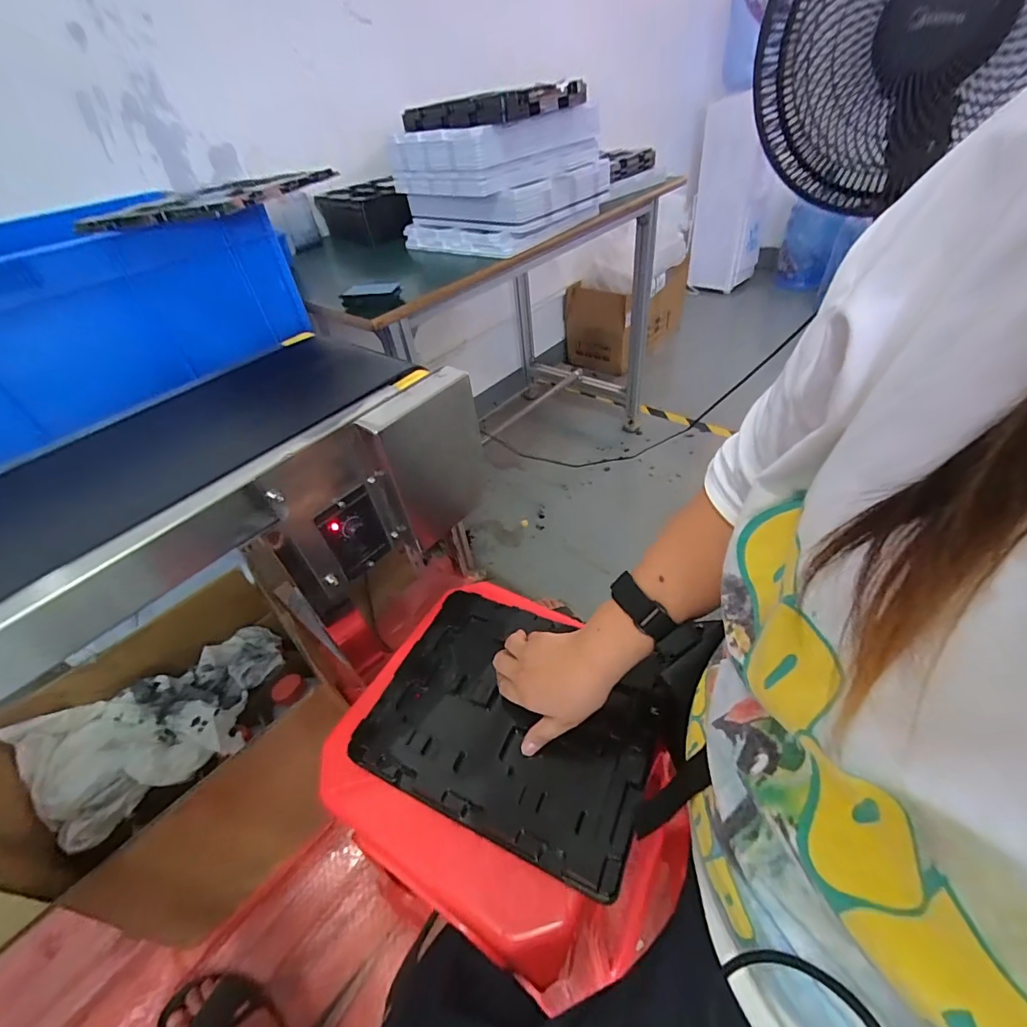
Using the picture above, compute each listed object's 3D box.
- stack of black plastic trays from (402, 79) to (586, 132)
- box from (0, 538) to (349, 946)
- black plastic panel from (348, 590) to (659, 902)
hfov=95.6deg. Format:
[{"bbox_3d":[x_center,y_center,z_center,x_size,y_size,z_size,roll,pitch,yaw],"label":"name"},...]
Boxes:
[{"bbox_3d":[-0.026,-0.733,0.836,0.233,0.035,0.277,25,52,30],"label":"stack of black plastic trays"},{"bbox_3d":[-0.503,0.382,0.764,0.405,0.318,0.354,-31,48,-23],"label":"box"},{"bbox_3d":[0.000,0.200,0.486,0.277,0.021,0.221,15,48,22],"label":"black plastic panel"}]

